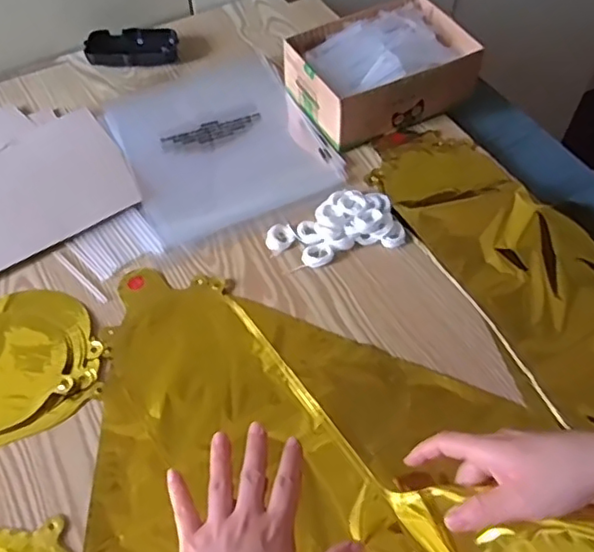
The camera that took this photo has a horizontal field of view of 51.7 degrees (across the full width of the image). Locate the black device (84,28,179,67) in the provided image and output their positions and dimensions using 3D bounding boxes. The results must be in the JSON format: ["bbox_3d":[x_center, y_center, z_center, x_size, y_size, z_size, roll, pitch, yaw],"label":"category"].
[{"bbox_3d":[-0.201,-0.280,0.747,0.107,0.024,0.047,-9,56,-6],"label":"black device"}]

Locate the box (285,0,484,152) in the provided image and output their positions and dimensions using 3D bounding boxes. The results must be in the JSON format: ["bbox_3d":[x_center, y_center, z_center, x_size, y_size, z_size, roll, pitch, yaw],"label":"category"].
[{"bbox_3d":[0.090,-0.229,0.678,0.178,0.073,0.129,-26,59,-17],"label":"box"}]

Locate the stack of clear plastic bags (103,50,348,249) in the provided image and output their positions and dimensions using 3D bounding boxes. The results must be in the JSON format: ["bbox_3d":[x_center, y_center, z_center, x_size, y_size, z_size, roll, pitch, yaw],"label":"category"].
[{"bbox_3d":[-0.087,-0.152,0.669,0.200,0.007,0.228,-21,58,-14],"label":"stack of clear plastic bags"}]

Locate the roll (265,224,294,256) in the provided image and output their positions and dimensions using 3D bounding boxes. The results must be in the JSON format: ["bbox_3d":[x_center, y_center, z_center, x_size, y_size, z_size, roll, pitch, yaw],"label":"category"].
[{"bbox_3d":[-0.017,-0.036,0.589,0.027,0.009,0.025,0,55,0],"label":"roll"}]

